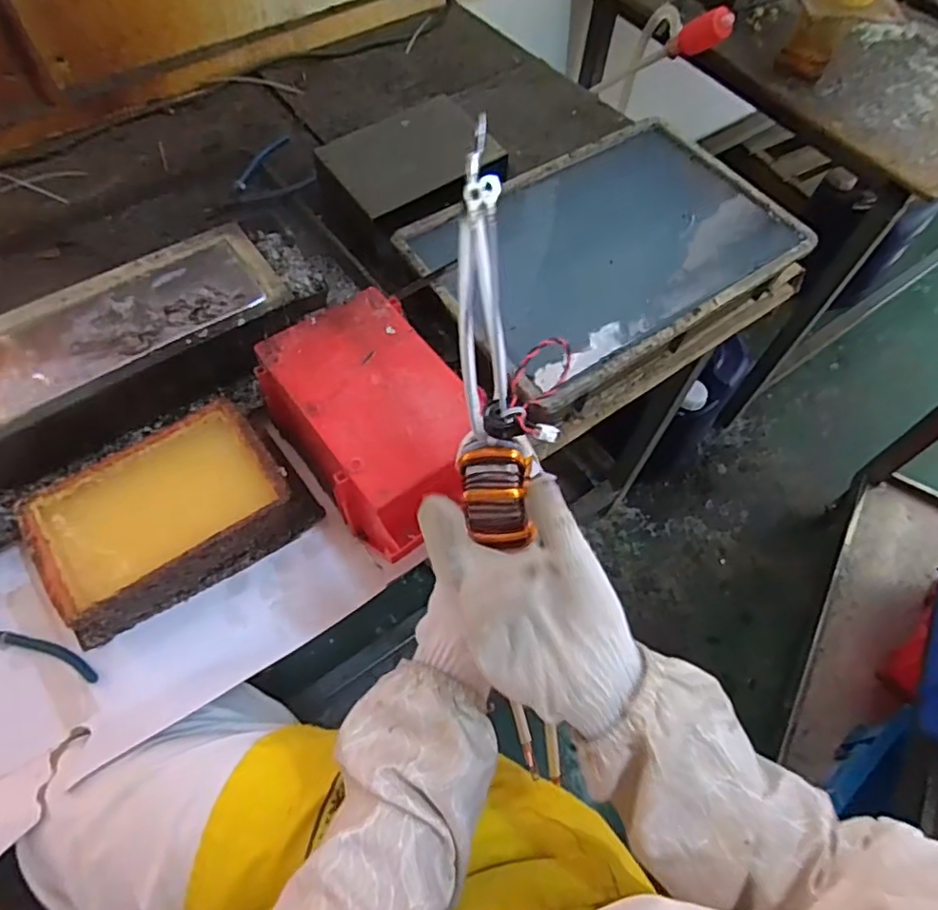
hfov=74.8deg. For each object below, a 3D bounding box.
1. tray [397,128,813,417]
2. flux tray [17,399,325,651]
[{"bbox_3d":[0.158,-0.242,0.723,0.443,0.034,0.301,-32,66,-18],"label":"tray"},{"bbox_3d":[-0.271,0.052,0.561,0.229,0.063,0.137,-31,66,-18],"label":"flux tray"}]

